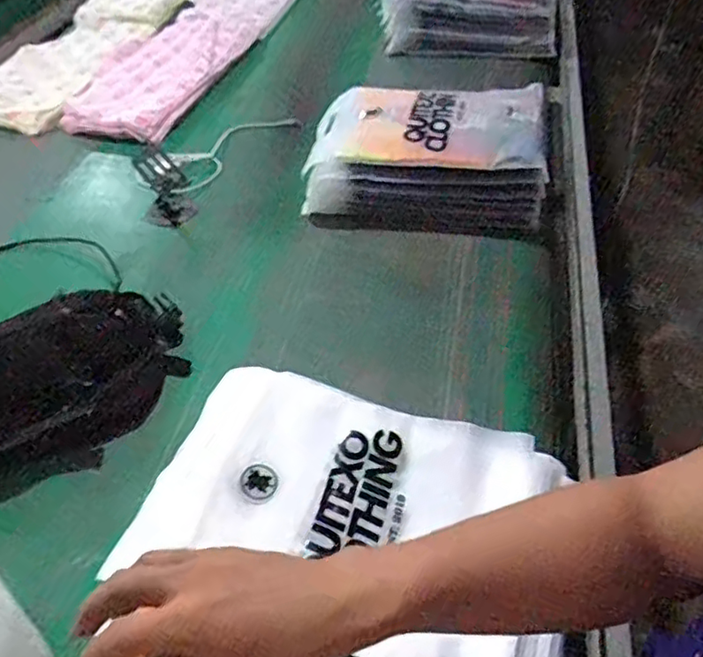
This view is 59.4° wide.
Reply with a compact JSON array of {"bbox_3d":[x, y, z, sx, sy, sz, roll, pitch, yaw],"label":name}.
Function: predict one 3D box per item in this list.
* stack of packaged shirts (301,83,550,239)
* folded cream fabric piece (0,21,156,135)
[{"bbox_3d":[0.115,-0.282,0.966,0.352,0.118,0.249,5,48,9],"label":"stack of packaged shirts"},{"bbox_3d":[-0.643,-0.585,1.362,0.292,0.029,0.488,13,50,15],"label":"folded cream fabric piece"}]

